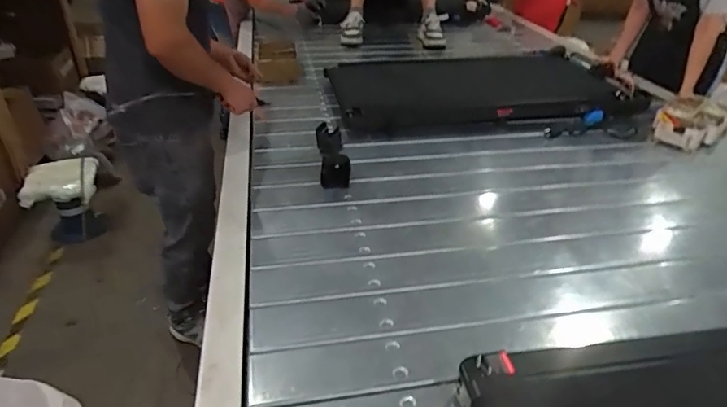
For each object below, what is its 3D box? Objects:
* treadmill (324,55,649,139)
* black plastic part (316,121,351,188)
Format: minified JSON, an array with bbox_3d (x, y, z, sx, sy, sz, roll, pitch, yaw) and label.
[{"bbox_3d":[0.410,-0.408,1.694,1.038,0.121,0.505,-1,33,-8],"label":"treadmill"},{"bbox_3d":[-0.083,-0.136,1.285,0.078,0.057,0.270,-1,33,-8],"label":"black plastic part"}]

